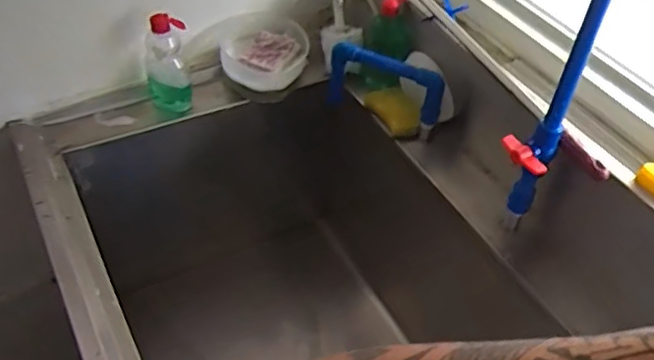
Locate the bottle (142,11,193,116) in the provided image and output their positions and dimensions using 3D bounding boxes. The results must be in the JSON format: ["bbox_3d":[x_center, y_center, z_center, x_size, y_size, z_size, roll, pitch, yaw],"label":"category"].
[{"bbox_3d":[-0.242,-0.171,0.954,0.064,0.151,0.053,-10,47,-13],"label":"bottle"}]

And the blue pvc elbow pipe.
[{"bbox_3d":[0.085,-0.139,0.978,0.195,0.120,0.033,28,50,21],"label":"blue pvc elbow pipe"}]

